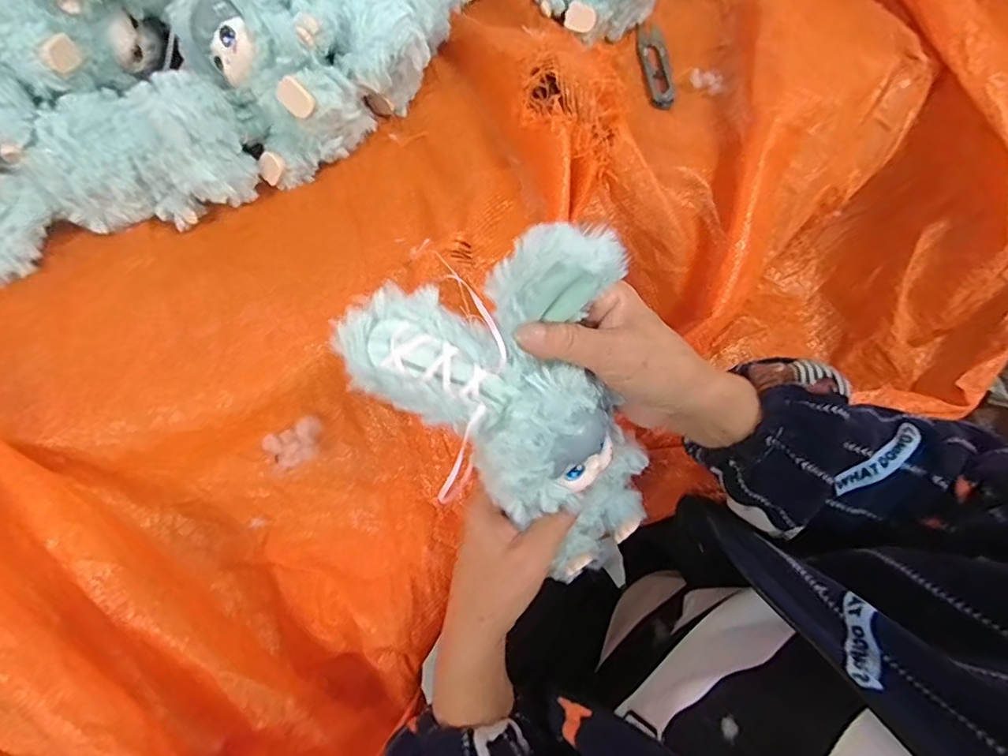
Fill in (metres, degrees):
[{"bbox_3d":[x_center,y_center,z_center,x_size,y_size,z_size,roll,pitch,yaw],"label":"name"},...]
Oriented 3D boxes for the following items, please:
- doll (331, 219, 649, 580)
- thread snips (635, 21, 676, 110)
[{"bbox_3d":[0.017,0.024,0.308,0.140,0.216,0.085,-16,36,15],"label":"doll"},{"bbox_3d":[0.137,-0.281,0.471,0.025,0.008,0.103,-4,69,-1],"label":"thread snips"}]

